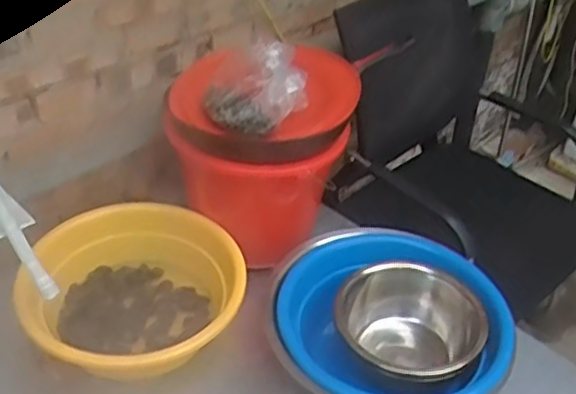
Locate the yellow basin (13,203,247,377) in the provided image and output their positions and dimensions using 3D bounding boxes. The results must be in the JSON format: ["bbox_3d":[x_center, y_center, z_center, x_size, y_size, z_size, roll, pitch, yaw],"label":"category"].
[{"bbox_3d":[-0.247,0.151,1.085,0.331,0.119,0.324,3,38,-2],"label":"yellow basin"}]

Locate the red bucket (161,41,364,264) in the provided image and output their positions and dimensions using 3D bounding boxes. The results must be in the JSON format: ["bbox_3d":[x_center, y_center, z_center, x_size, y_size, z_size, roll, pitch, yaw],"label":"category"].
[{"bbox_3d":[-0.045,-0.077,1.212,0.303,0.288,0.303,3,38,-2],"label":"red bucket"}]

